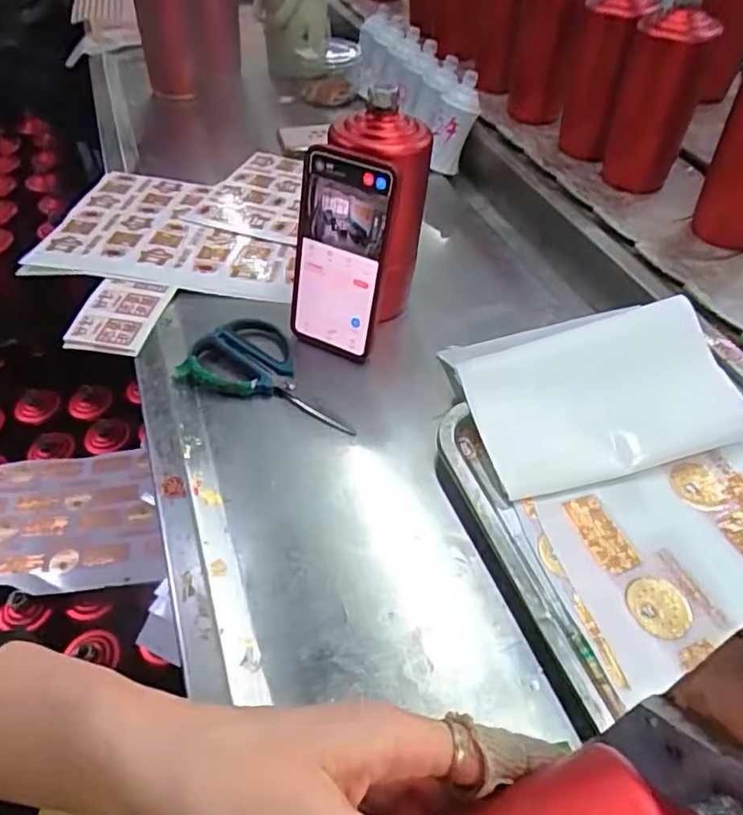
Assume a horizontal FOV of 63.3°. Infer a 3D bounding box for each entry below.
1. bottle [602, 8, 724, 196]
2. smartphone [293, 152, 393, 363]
[{"bbox_3d":[0.333,-0.362,0.706,0.089,0.171,0.073,21,51,18],"label":"bottle"},{"bbox_3d":[-0.031,-0.123,0.504,0.082,0.166,0.014,23,33,18],"label":"smartphone"}]

